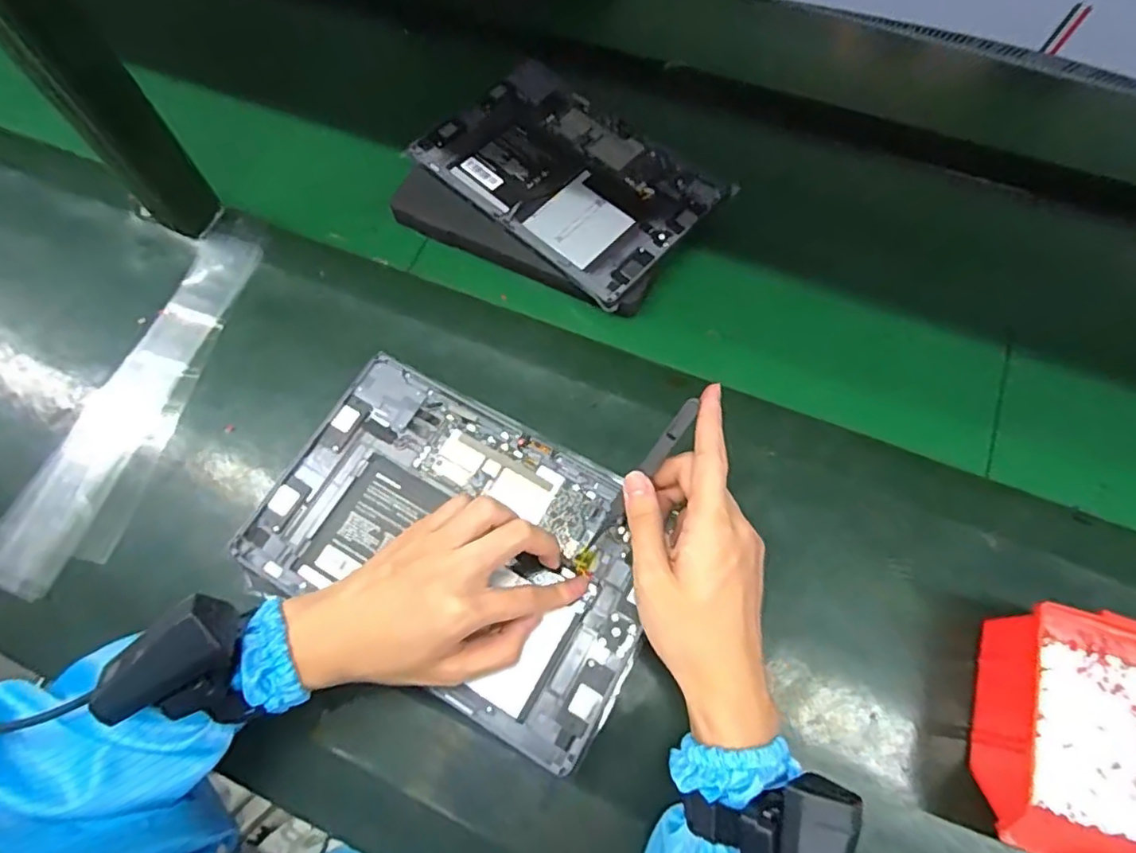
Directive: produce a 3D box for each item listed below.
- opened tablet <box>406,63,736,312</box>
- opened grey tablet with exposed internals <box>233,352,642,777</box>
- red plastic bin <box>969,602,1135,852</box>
[{"bbox_3d":[-0.001,-0.229,0.550,0.249,0.018,0.161,40,72,14],"label":"opened tablet"},{"bbox_3d":[-0.069,0.074,0.395,0.252,0.014,0.168,28,70,10],"label":"opened grey tablet with exposed internals"},{"bbox_3d":[0.319,0.185,0.353,0.130,0.059,0.140,19,69,6],"label":"red plastic bin"}]

